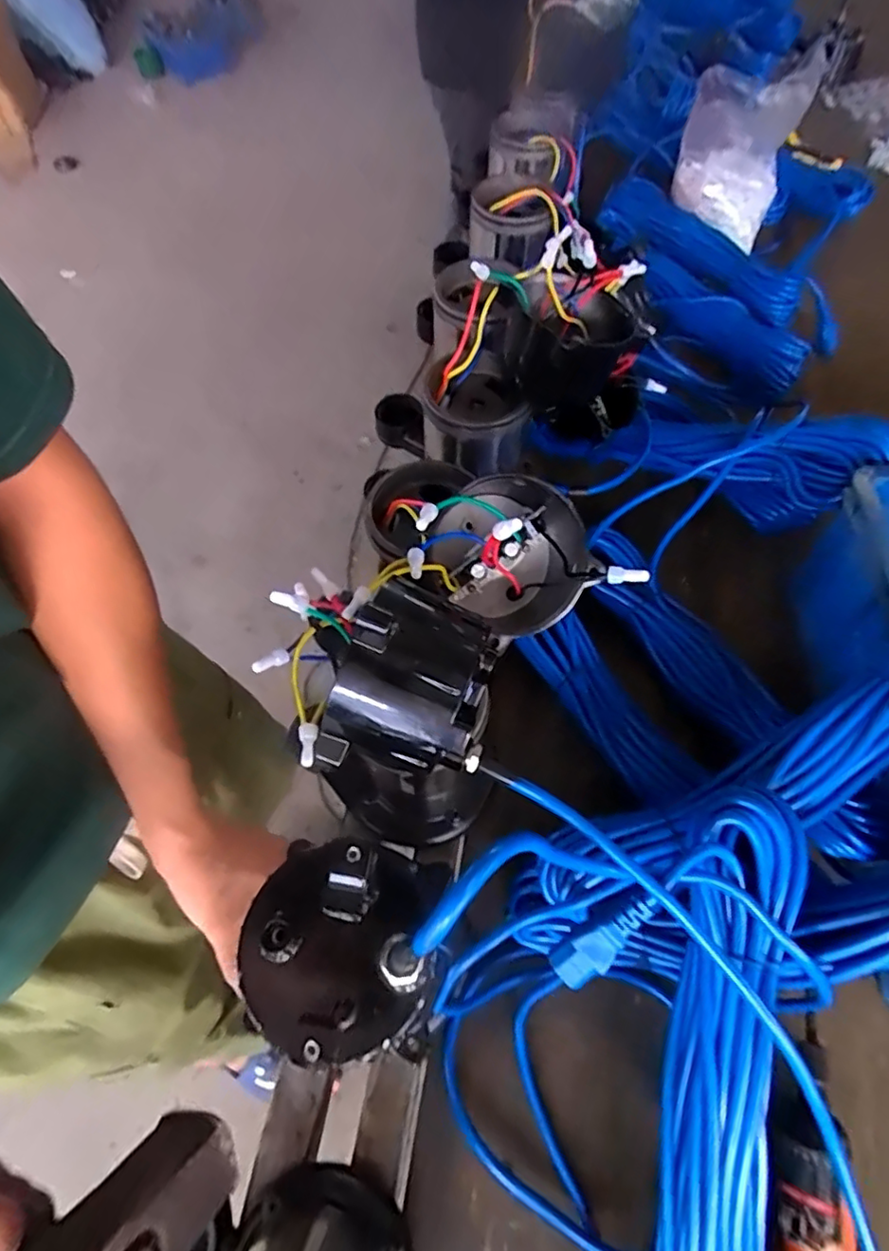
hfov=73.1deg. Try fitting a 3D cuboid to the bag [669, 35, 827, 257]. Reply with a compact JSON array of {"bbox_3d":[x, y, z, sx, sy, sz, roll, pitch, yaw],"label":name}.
[{"bbox_3d":[0.362,-0.594,0.752,0.126,0.180,0.105,14,63,8],"label":"bag"}]

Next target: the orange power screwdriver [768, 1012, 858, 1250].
[{"bbox_3d":[0.224,0.367,0.366,0.049,0.037,0.201,14,63,8],"label":"orange power screwdriver"}]

